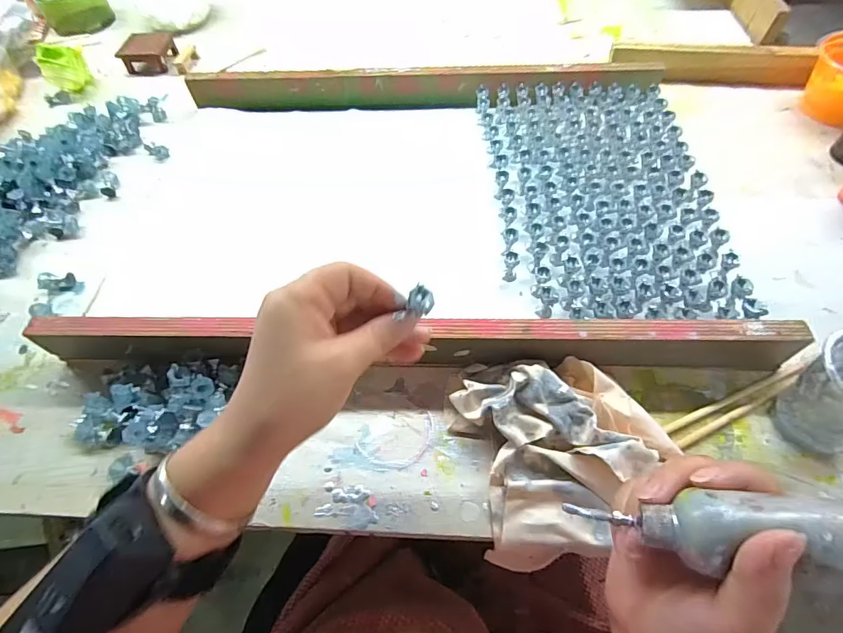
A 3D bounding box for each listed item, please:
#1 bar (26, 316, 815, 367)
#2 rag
[{"bbox_3d":[-0.018,0.027,0.353,0.588,0.052,0.031,0,56,3],"label":"bar"},{"bbox_3d":[0.099,0.086,0.312,0.133,0.034,0.135,-12,56,-6],"label":"rag"}]

